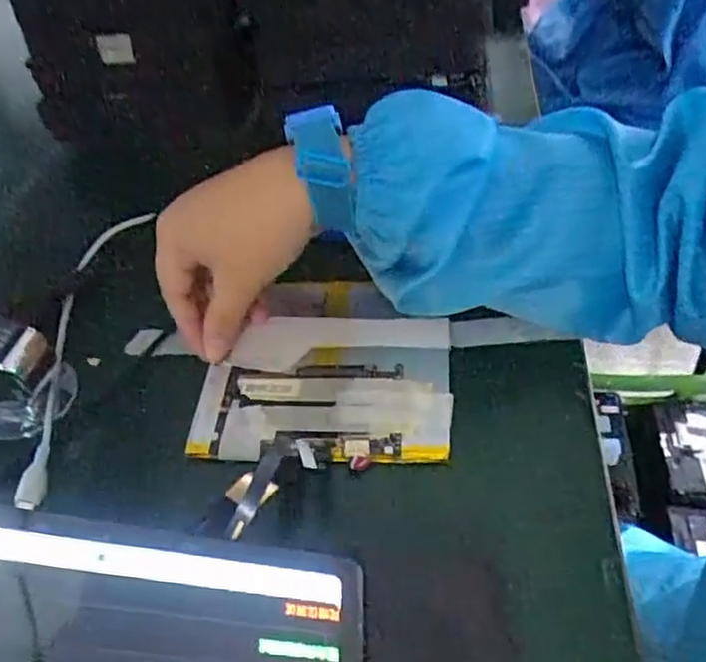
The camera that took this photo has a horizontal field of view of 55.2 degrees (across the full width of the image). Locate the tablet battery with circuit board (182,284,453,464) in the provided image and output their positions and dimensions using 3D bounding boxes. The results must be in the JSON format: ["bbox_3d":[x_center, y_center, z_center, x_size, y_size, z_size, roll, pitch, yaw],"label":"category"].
[{"bbox_3d":[-0.014,0.017,0.362,0.127,0.008,0.124,-2,47,5],"label":"tablet battery with circuit board"}]

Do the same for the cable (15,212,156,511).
[{"bbox_3d":[-0.161,0.002,0.388,0.040,0.008,0.225,-10,43,11],"label":"cable"}]

